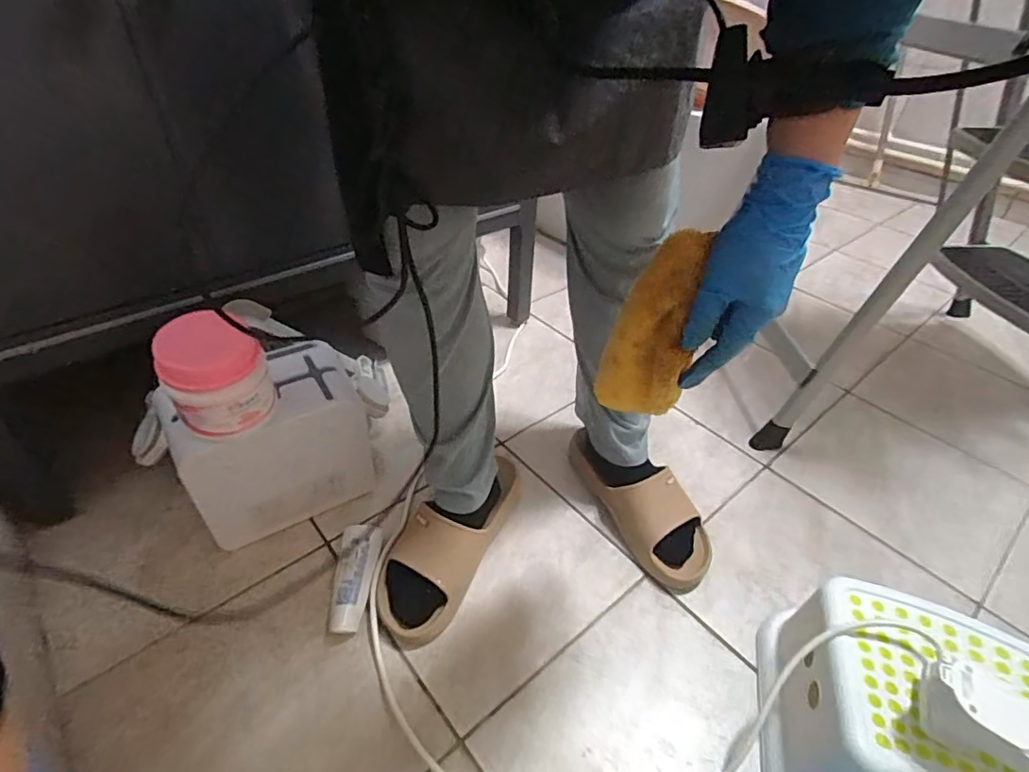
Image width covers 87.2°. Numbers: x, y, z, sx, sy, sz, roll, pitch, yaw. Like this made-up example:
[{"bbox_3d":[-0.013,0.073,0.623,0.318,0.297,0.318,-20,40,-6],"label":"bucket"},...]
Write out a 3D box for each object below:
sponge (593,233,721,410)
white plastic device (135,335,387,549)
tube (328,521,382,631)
[{"bbox_3d":[0.112,-0.041,0.437,0.025,0.166,0.068,-21,47,-40],"label":"sponge"},{"bbox_3d":[-0.291,0.083,0.703,0.247,0.212,0.120,-22,47,-27],"label":"white plastic device"},{"bbox_3d":[-0.200,0.237,0.674,0.055,0.037,0.132,1,39,-3],"label":"tube"}]

